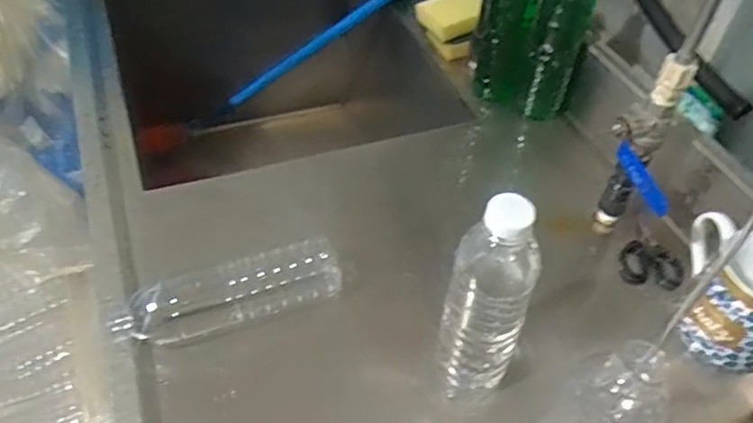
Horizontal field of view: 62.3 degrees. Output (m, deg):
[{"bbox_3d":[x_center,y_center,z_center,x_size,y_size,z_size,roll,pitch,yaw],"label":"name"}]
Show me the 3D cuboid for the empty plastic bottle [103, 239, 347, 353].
[{"bbox_3d":[-0.126,0.082,0.588,0.211,0.066,0.048,-17,51,-19],"label":"empty plastic bottle"}]

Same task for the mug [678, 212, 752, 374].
[{"bbox_3d":[0.325,0.073,0.570,0.086,0.095,0.119,-34,58,-30],"label":"mug"}]

